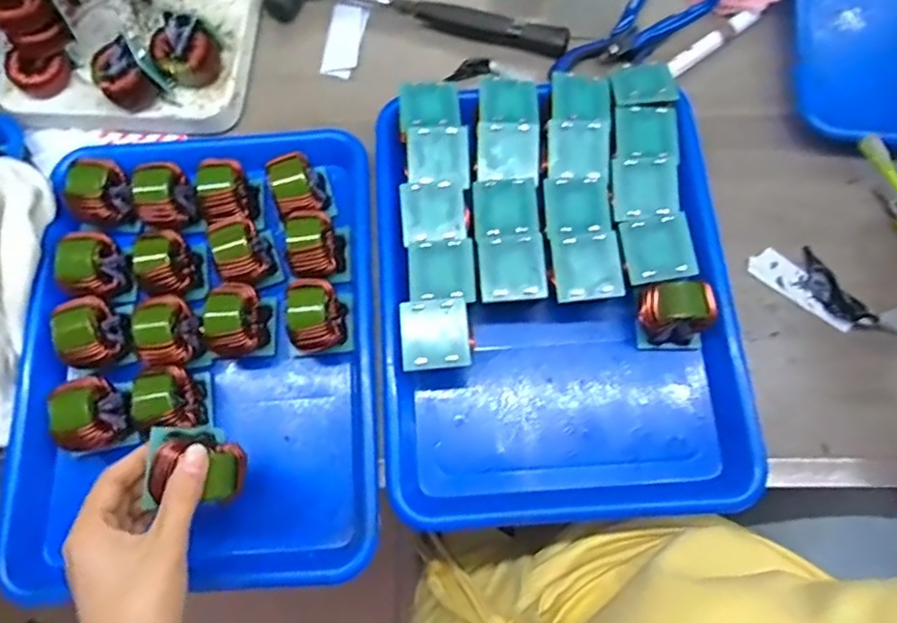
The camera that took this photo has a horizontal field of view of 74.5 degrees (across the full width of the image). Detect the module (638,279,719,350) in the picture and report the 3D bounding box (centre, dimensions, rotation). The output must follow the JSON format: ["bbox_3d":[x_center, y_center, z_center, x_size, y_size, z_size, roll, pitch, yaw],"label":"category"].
[{"bbox_3d":[0.155,0.004,0.412,0.046,0.051,0.038,-1,74,2],"label":"module"}]

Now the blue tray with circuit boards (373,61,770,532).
[{"bbox_3d":[0.074,-0.019,0.418,0.244,0.046,0.319,-4,74,1],"label":"blue tray with circuit boards"}]

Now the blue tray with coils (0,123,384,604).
[{"bbox_3d":[-0.176,0.020,0.419,0.247,0.051,0.323,-4,74,1],"label":"blue tray with coils"}]

